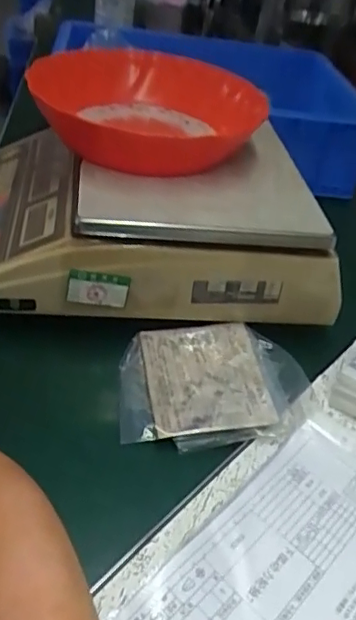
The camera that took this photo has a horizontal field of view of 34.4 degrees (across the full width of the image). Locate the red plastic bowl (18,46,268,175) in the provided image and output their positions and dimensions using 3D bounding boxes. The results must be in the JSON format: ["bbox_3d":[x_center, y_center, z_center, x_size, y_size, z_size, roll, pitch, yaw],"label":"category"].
[{"bbox_3d":[-0.031,-0.173,0.510,0.171,0.058,0.173,6,39,-5],"label":"red plastic bowl"}]

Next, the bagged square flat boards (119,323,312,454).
[{"bbox_3d":[0.029,0.056,0.455,0.147,0.019,0.112,0,39,-9],"label":"bagged square flat boards"}]

